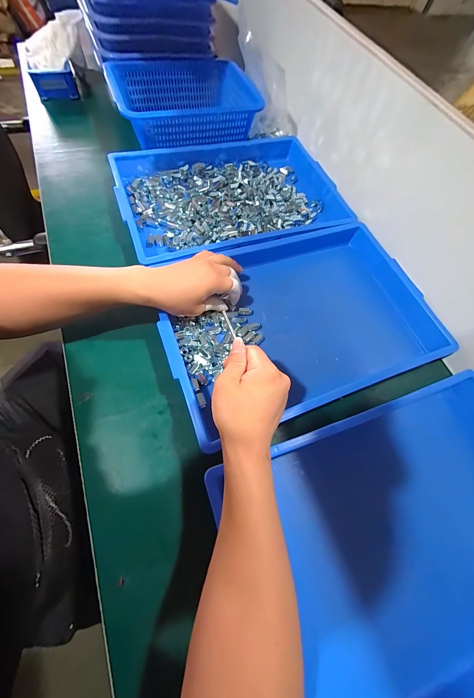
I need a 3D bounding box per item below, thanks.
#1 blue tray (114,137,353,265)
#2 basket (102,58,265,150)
[{"bbox_3d":[-0.006,-0.309,0.509,0.429,0.066,0.292,-18,70,-13],"label":"blue tray"},{"bbox_3d":[-0.114,-0.556,0.569,0.295,0.079,0.218,-16,70,-13],"label":"basket"}]

